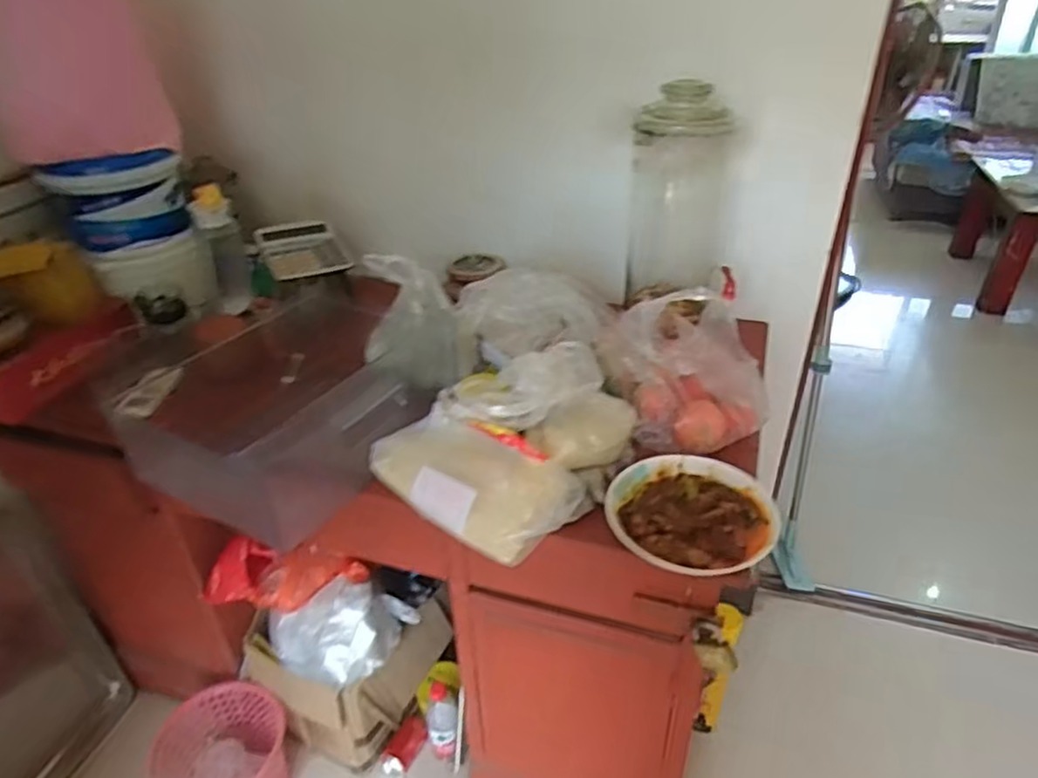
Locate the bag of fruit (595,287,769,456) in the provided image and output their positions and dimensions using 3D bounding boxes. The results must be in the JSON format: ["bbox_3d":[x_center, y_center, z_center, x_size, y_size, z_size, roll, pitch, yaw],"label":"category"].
[{"bbox_3d":[0.236,-0.050,0.967,0.173,0.233,0.181,-19,37,-24],"label":"bag of fruit"}]

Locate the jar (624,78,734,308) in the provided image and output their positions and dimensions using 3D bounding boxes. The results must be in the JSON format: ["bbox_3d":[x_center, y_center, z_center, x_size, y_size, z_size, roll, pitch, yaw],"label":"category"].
[{"bbox_3d":[0.266,-0.320,1.134,0.150,0.345,0.161,5,34,11],"label":"jar"}]

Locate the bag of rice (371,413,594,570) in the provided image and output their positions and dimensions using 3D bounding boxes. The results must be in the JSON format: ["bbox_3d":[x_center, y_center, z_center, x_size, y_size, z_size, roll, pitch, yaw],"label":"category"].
[{"bbox_3d":[-0.050,0.124,0.881,0.262,0.074,0.154,26,43,35],"label":"bag of rice"}]

